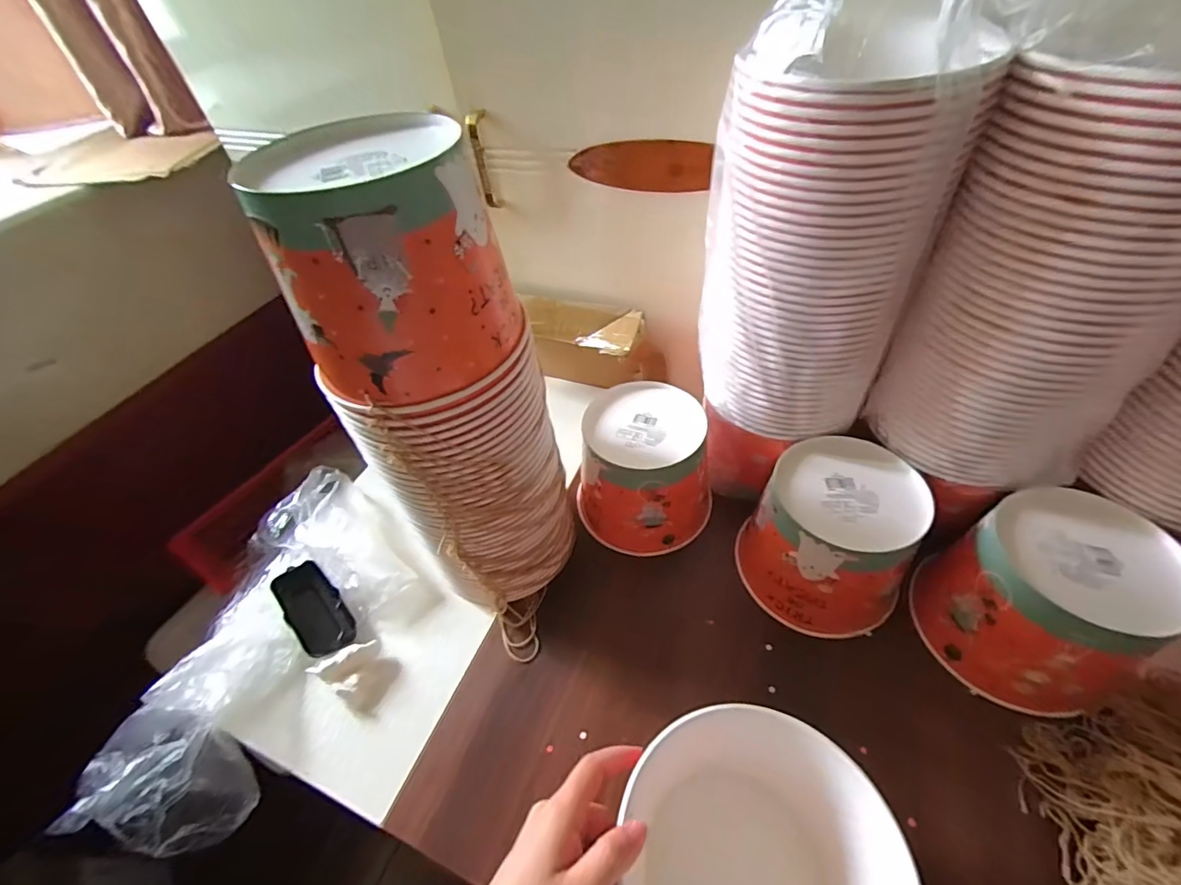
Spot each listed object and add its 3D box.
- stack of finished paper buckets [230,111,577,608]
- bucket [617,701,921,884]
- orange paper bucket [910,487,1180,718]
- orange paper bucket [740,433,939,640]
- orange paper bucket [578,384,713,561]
[{"bbox_3d":[-0.118,-0.017,0.433,0.146,0.419,0.136,-34,53,-22],"label":"stack of finished paper buckets"},{"bbox_3d":[0.106,0.290,0.334,0.157,0.145,0.164,-4,48,4],"label":"bucket"},{"bbox_3d":[0.393,0.138,0.437,0.144,0.135,0.143,-4,48,4],"label":"orange paper bucket"},{"bbox_3d":[0.237,0.092,0.495,0.149,0.128,0.152,27,57,27],"label":"orange paper bucket"},{"bbox_3d":[0.064,0.029,0.570,0.146,0.125,0.153,2,49,9],"label":"orange paper bucket"}]

